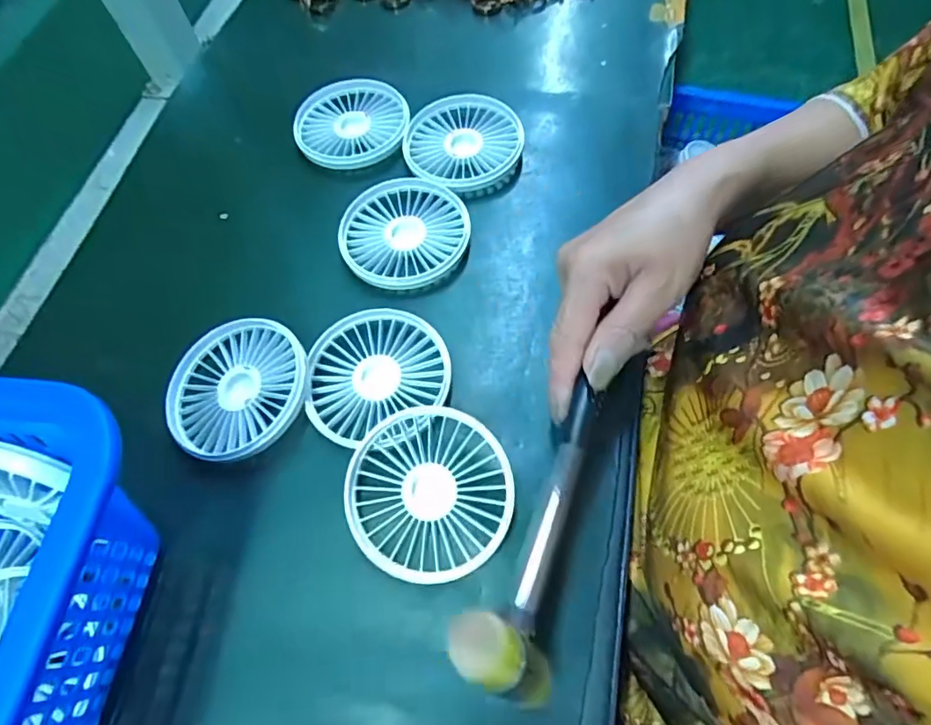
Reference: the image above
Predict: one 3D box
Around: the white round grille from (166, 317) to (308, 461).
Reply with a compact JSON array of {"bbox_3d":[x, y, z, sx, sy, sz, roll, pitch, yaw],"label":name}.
[{"bbox_3d":[-0.137,0.015,0.326,0.086,0.017,0.086,-5,68,12],"label":"white round grille"}]

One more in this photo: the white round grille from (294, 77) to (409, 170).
[{"bbox_3d":[-0.087,-0.184,0.420,0.086,0.011,0.080,-2,63,4],"label":"white round grille"}]

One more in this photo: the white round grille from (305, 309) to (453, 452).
[{"bbox_3d":[-0.055,0.004,0.330,0.086,0.012,0.074,-26,64,-8],"label":"white round grille"}]

